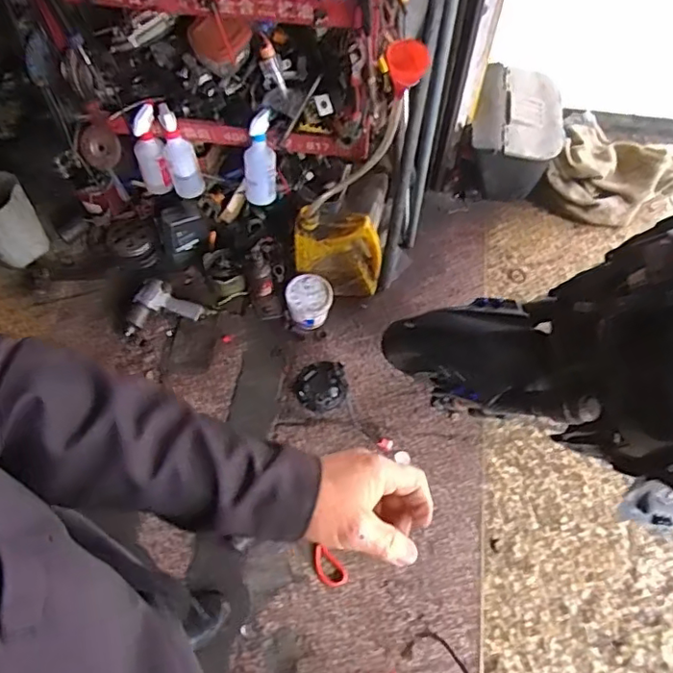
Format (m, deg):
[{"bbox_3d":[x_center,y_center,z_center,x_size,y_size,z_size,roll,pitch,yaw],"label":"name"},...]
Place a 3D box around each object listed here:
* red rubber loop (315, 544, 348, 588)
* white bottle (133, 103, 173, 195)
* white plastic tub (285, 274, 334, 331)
[{"bbox_3d":[-0.019,0.523,1.286,0.094,0.011,0.054,44,79,8],"label":"red rubber loop"},{"bbox_3d":[-0.454,-0.444,1.385,0.075,0.213,0.093,-18,64,-9],"label":"white bottle"},{"bbox_3d":[-0.073,-0.089,1.521,0.122,0.131,0.112,-6,63,-3],"label":"white plastic tub"}]

